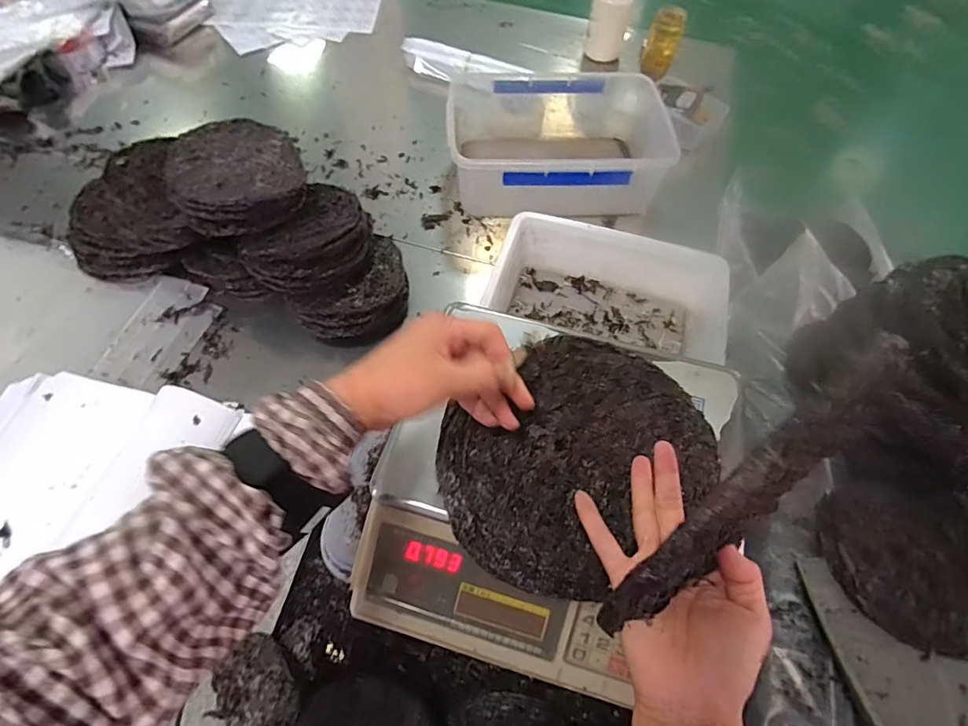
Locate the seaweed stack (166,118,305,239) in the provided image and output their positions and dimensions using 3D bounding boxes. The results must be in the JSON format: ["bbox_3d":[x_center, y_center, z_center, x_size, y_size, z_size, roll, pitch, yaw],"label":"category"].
[{"bbox_3d":[-0.384,-0.295,0.777,0.187,0.061,0.206,-14,61,-11],"label":"seaweed stack"}]

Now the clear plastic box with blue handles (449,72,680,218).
[{"bbox_3d":[0.141,-0.464,1.052,0.431,0.140,0.358,-3,59,-6],"label":"clear plastic box with blue handles"}]

